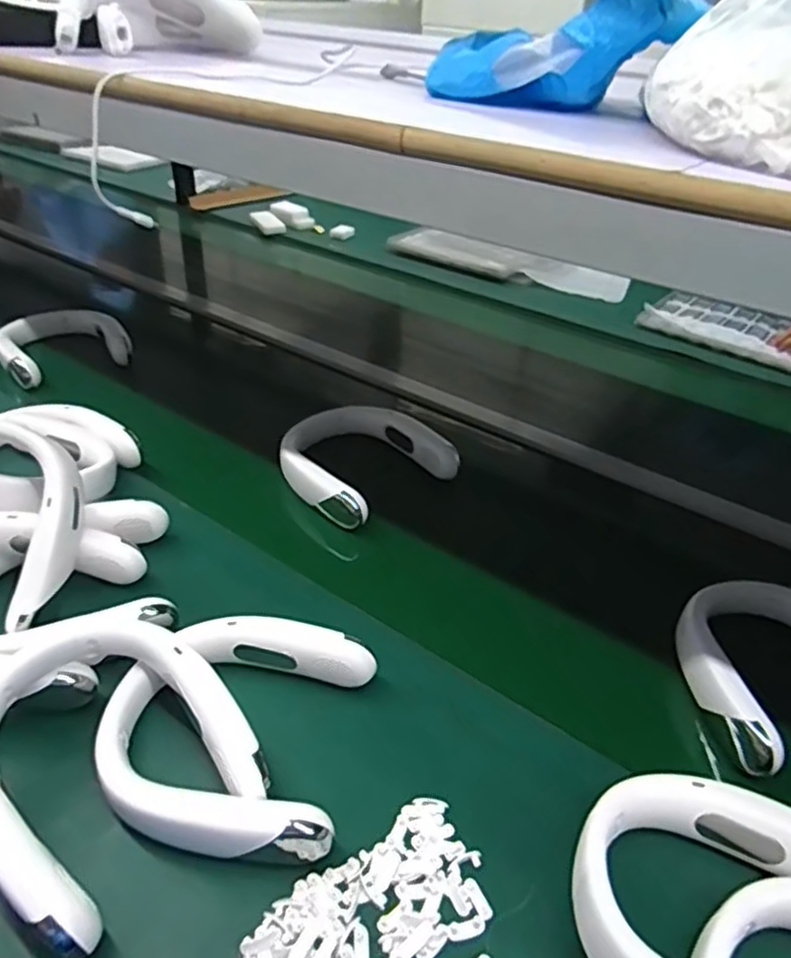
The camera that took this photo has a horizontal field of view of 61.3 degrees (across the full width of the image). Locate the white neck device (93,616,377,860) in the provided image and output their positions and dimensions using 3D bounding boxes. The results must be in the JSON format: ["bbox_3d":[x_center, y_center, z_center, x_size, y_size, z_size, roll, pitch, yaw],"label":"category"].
[{"bbox_3d":[-0.134,0.203,0.555,0.198,0.047,0.200,7,38,5],"label":"white neck device"}]

